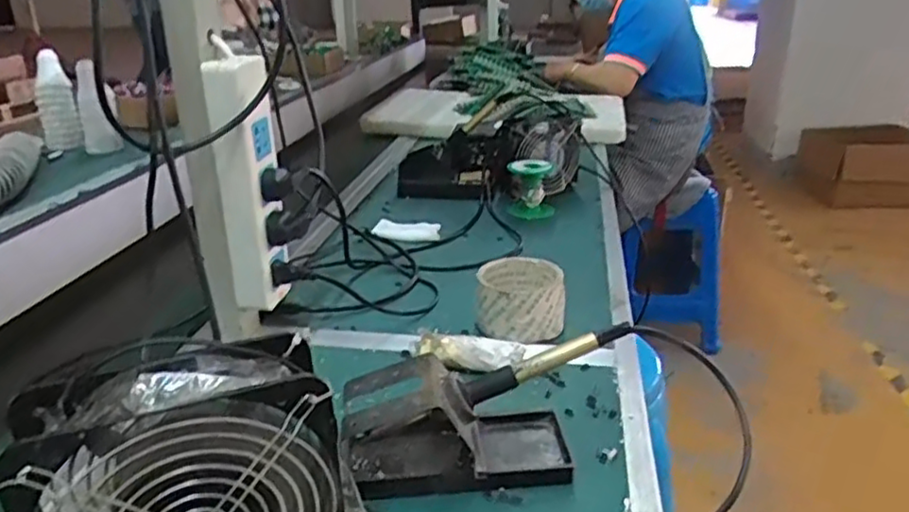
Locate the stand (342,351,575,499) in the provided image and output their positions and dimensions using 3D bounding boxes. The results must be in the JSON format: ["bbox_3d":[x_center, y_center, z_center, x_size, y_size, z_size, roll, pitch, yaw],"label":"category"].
[{"bbox_3d":[0.002,0.116,0.486,0.153,0.070,0.076,-3,24,-7],"label":"stand"}]

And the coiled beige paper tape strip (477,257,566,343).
[{"bbox_3d":[0.066,0.046,0.677,0.084,0.059,0.086,0,24,2],"label":"coiled beige paper tape strip"}]

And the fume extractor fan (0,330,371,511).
[{"bbox_3d":[-0.133,0.125,0.364,0.155,0.154,0.062,-8,25,-17],"label":"fume extractor fan"}]

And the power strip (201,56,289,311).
[{"bbox_3d":[-0.181,-0.060,0.606,0.052,0.217,0.039,-9,25,-19],"label":"power strip"}]

